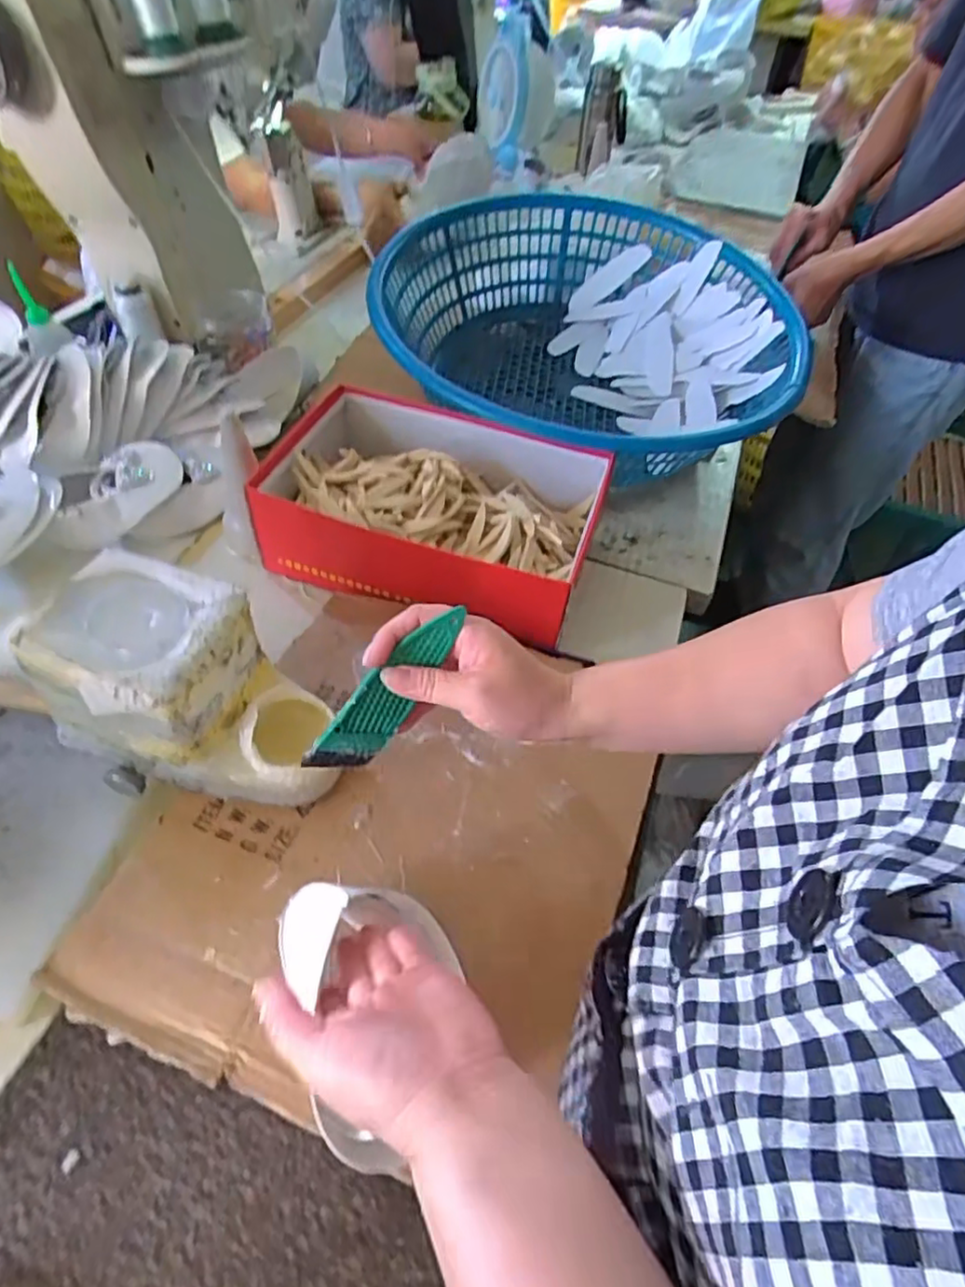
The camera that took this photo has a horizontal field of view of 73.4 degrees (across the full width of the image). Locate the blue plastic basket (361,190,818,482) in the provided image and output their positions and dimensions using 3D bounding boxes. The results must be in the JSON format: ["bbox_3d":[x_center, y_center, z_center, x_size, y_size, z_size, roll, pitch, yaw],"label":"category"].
[{"bbox_3d":[0.137,-0.385,0.846,0.513,0.163,0.524,19,52,11],"label":"blue plastic basket"}]

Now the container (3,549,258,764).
[{"bbox_3d":[-0.235,0.012,0.459,0.121,0.092,0.107,12,51,5],"label":"container"}]

